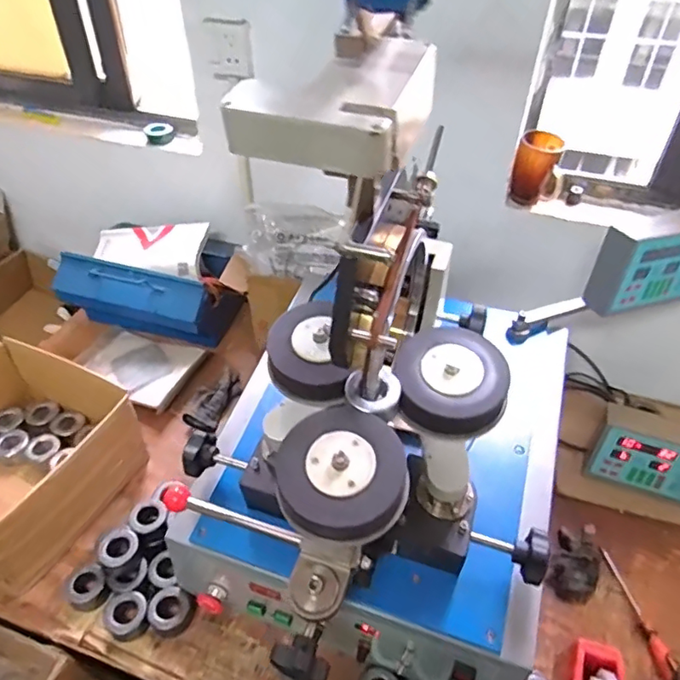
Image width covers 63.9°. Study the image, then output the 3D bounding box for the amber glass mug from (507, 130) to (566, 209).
[{"bbox_3d":[0.370,-0.313,1.020,0.087,0.119,0.080,16,45,17],"label":"amber glass mug"}]

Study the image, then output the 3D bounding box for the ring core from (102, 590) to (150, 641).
[{"bbox_3d":[-0.324,0.415,0.826,0.064,0.036,0.065,0,43,0],"label":"ring core"}]

